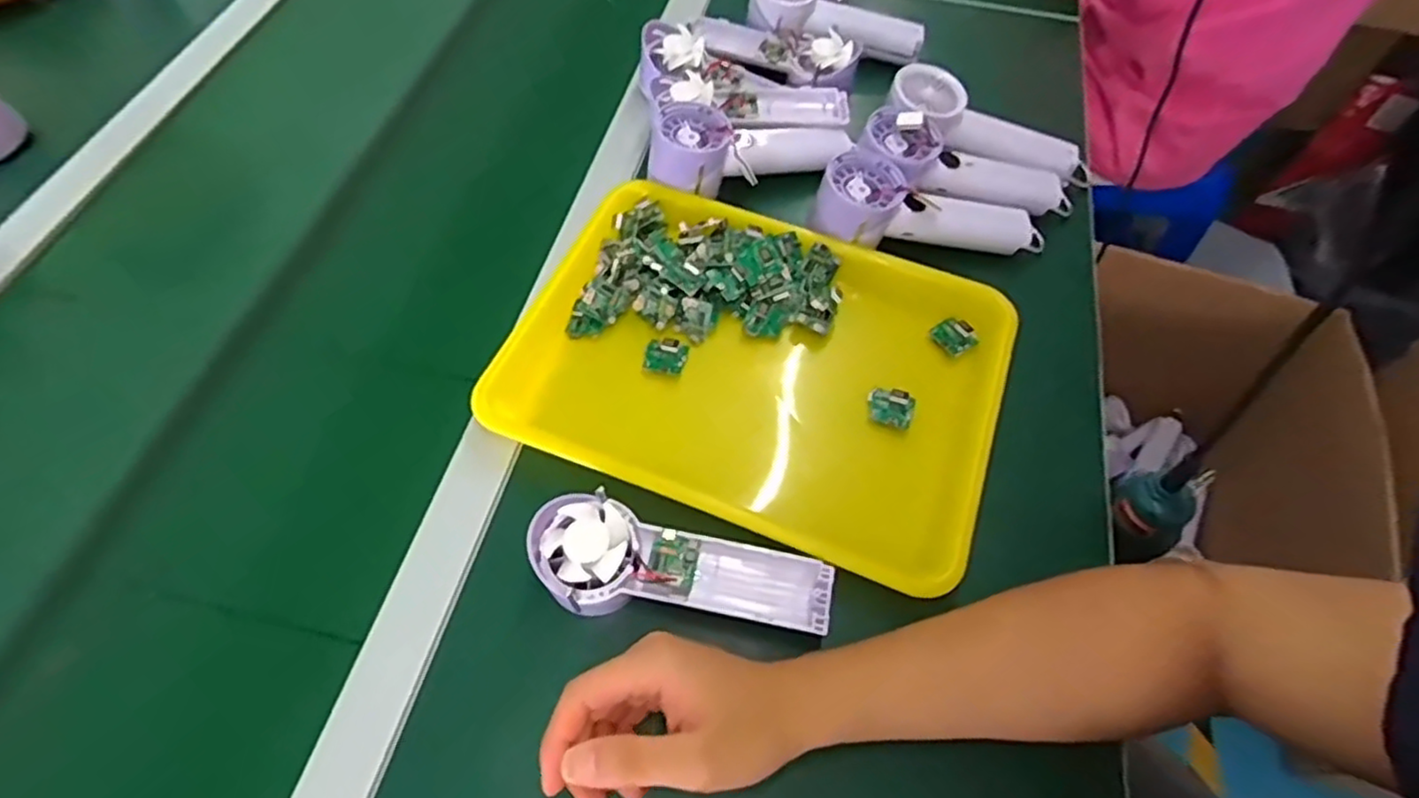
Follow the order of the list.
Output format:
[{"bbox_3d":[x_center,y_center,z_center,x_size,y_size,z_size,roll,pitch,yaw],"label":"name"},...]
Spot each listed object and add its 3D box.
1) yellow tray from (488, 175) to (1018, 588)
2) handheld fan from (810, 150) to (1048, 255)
[{"bbox_3d":[0.033,-0.024,0.510,0.346,0.052,0.251,21,62,10],"label":"yellow tray"},{"bbox_3d":[0.181,-0.151,0.565,0.196,0.045,0.070,8,59,-14],"label":"handheld fan"}]

